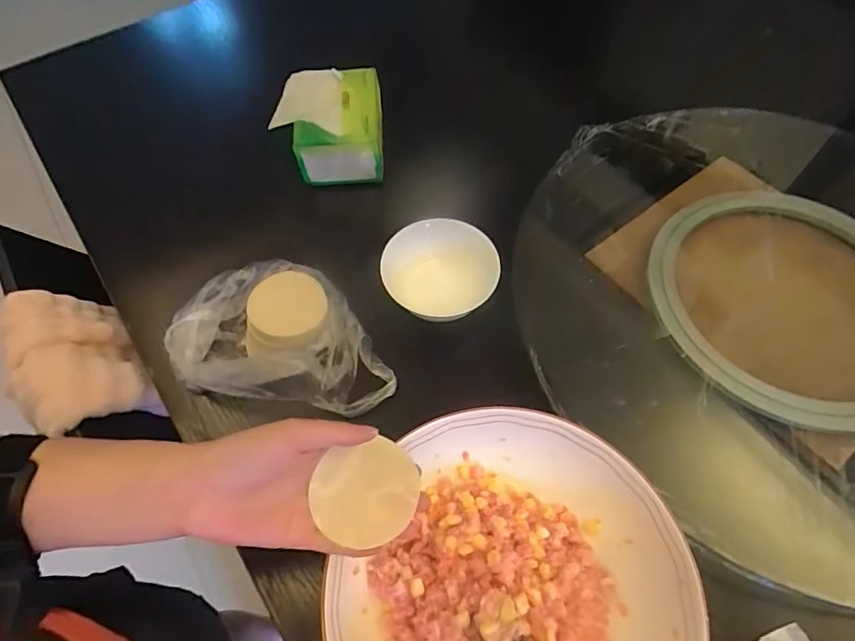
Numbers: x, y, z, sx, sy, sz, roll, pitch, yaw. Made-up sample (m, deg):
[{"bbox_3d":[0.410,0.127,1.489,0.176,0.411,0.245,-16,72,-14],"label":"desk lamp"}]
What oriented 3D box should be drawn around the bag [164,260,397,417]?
[{"bbox_3d":[-0.140,0.014,0.515,0.215,0.055,0.150,12,61,8],"label":"bag"}]

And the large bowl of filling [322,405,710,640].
[{"bbox_3d":[0.066,0.204,0.374,0.237,0.067,0.261,26,64,16],"label":"large bowl of filling"}]

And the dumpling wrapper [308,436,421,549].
[{"bbox_3d":[-0.040,0.118,0.344,0.071,0.010,0.064,-16,70,-22],"label":"dumpling wrapper"}]

